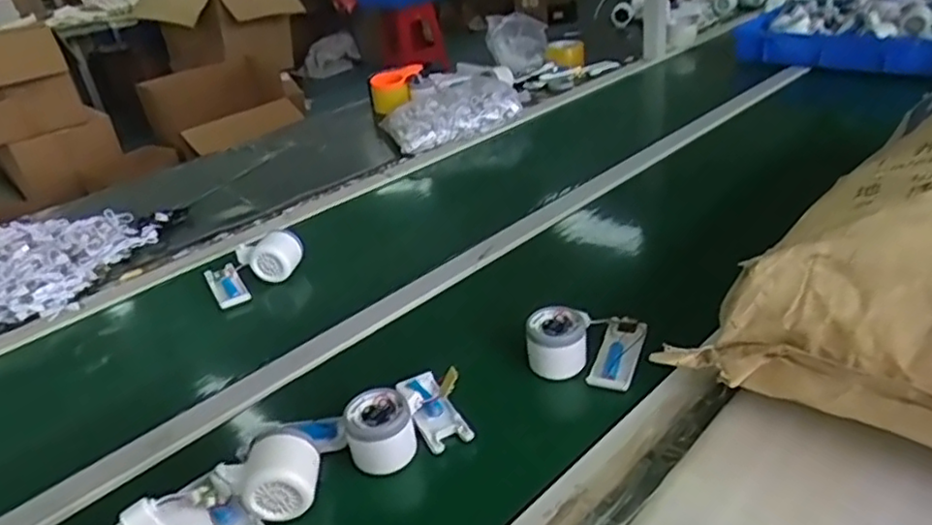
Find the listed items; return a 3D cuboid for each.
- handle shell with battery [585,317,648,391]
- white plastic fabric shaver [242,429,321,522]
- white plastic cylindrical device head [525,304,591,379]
[{"bbox_3d":[0.157,0.094,0.685,0.042,0.027,0.100,9,32,25],"label":"handle shell with battery"},{"bbox_3d":[-0.151,0.176,0.560,0.059,0.048,0.055,-4,29,4],"label":"white plastic fabric shaver"},{"bbox_3d":[0.094,0.083,0.684,0.061,0.058,0.053,0,30,10],"label":"white plastic cylindrical device head"}]

